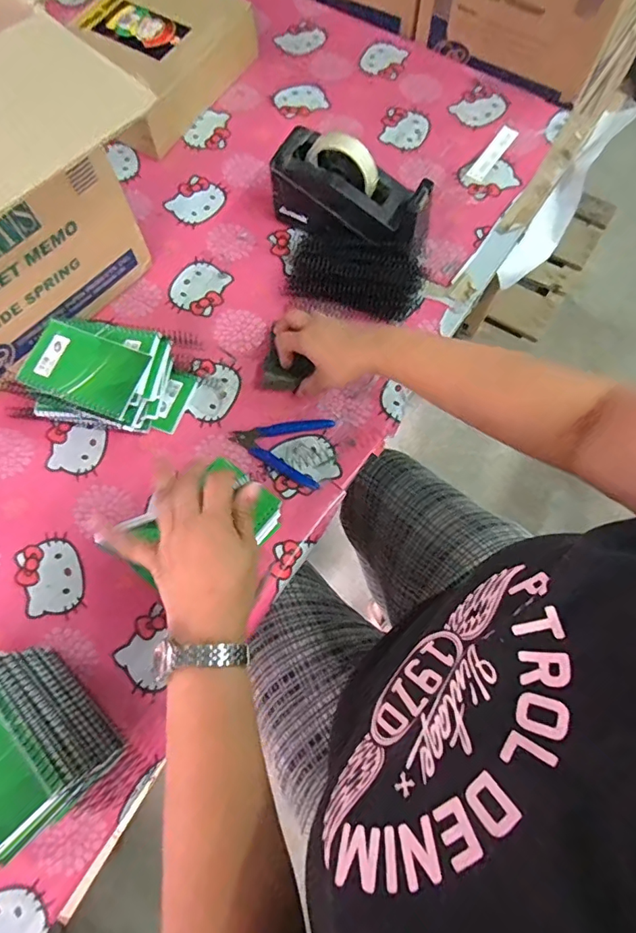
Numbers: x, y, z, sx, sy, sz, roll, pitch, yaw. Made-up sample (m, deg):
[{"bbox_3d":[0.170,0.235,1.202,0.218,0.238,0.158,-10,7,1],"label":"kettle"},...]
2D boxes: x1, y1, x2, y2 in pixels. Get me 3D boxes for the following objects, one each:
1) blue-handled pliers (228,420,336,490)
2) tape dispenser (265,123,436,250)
[{"bbox_3d":[-0.046,-0.023,0.588,0.114,0.006,0.083,10,72,4],"label":"blue-handled pliers"},{"bbox_3d":[0.038,-0.342,0.631,0.196,0.110,0.088,24,74,9],"label":"tape dispenser"}]

